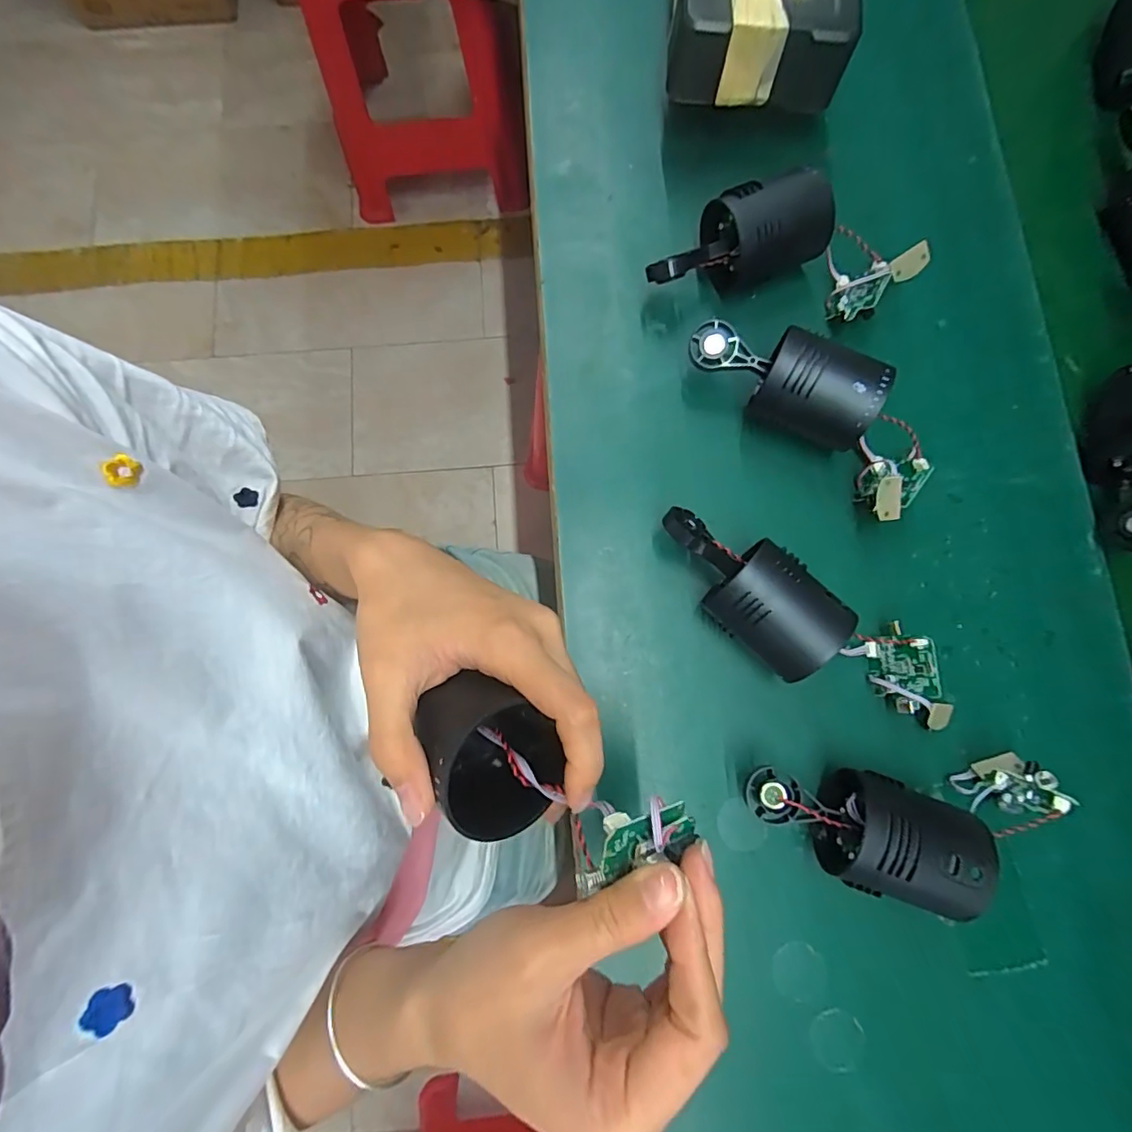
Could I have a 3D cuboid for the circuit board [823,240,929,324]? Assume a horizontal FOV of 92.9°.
[{"bbox_3d":[0.205,-0.188,0.357,0.064,0.017,0.033,-29,80,25],"label":"circuit board"}]

